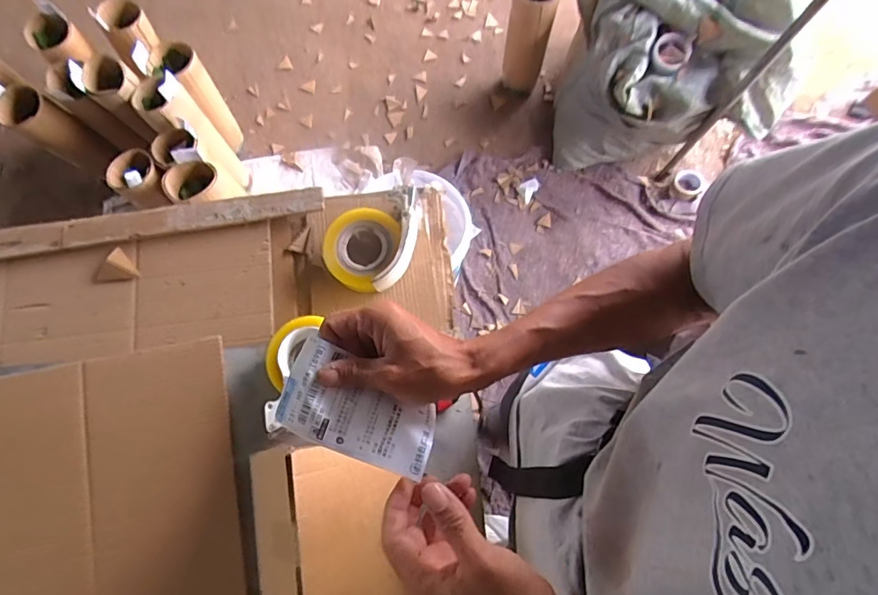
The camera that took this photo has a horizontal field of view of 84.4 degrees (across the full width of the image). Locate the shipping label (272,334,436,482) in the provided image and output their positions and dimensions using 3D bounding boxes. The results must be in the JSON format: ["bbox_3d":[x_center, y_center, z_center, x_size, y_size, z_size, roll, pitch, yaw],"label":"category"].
[{"bbox_3d":[-0.064,0.092,0.387,0.127,0.021,0.067,28,74,0],"label":"shipping label"}]

